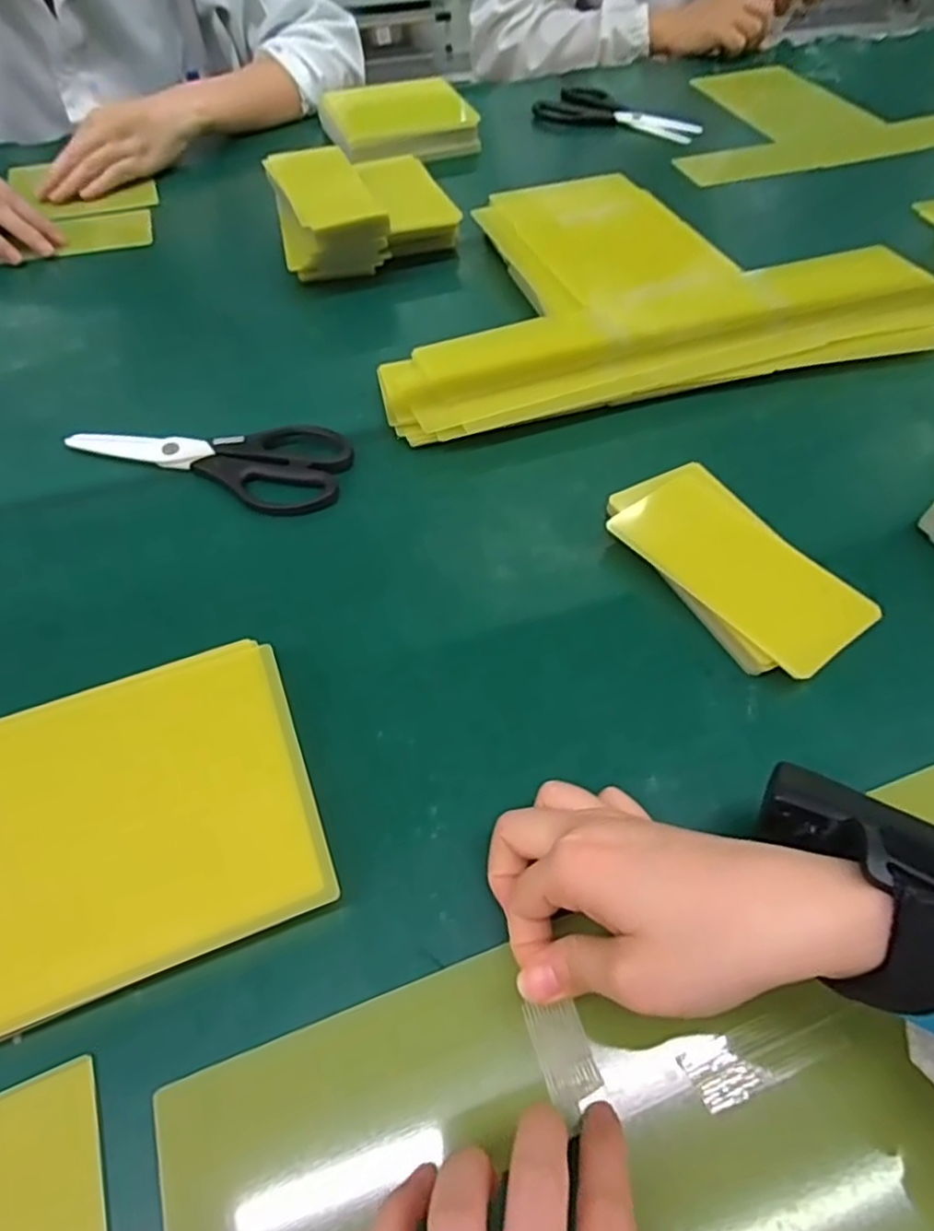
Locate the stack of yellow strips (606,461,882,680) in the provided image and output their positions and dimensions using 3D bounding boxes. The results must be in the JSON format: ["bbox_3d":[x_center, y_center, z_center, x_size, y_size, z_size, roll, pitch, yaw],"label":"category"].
[{"bbox_3d":[0.148,-0.027,0.390,0.077,0.024,0.146,-29,57,-21],"label":"stack of yellow strips"}]

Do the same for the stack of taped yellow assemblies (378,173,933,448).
[{"bbox_3d":[0.137,-0.273,0.569,0.442,0.043,0.305,-11,53,-9],"label":"stack of taped yellow assemblies"}]

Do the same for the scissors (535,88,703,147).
[{"bbox_3d":[0.181,-0.587,0.799,0.190,0.018,0.076,21,65,17],"label":"scissors"}]

